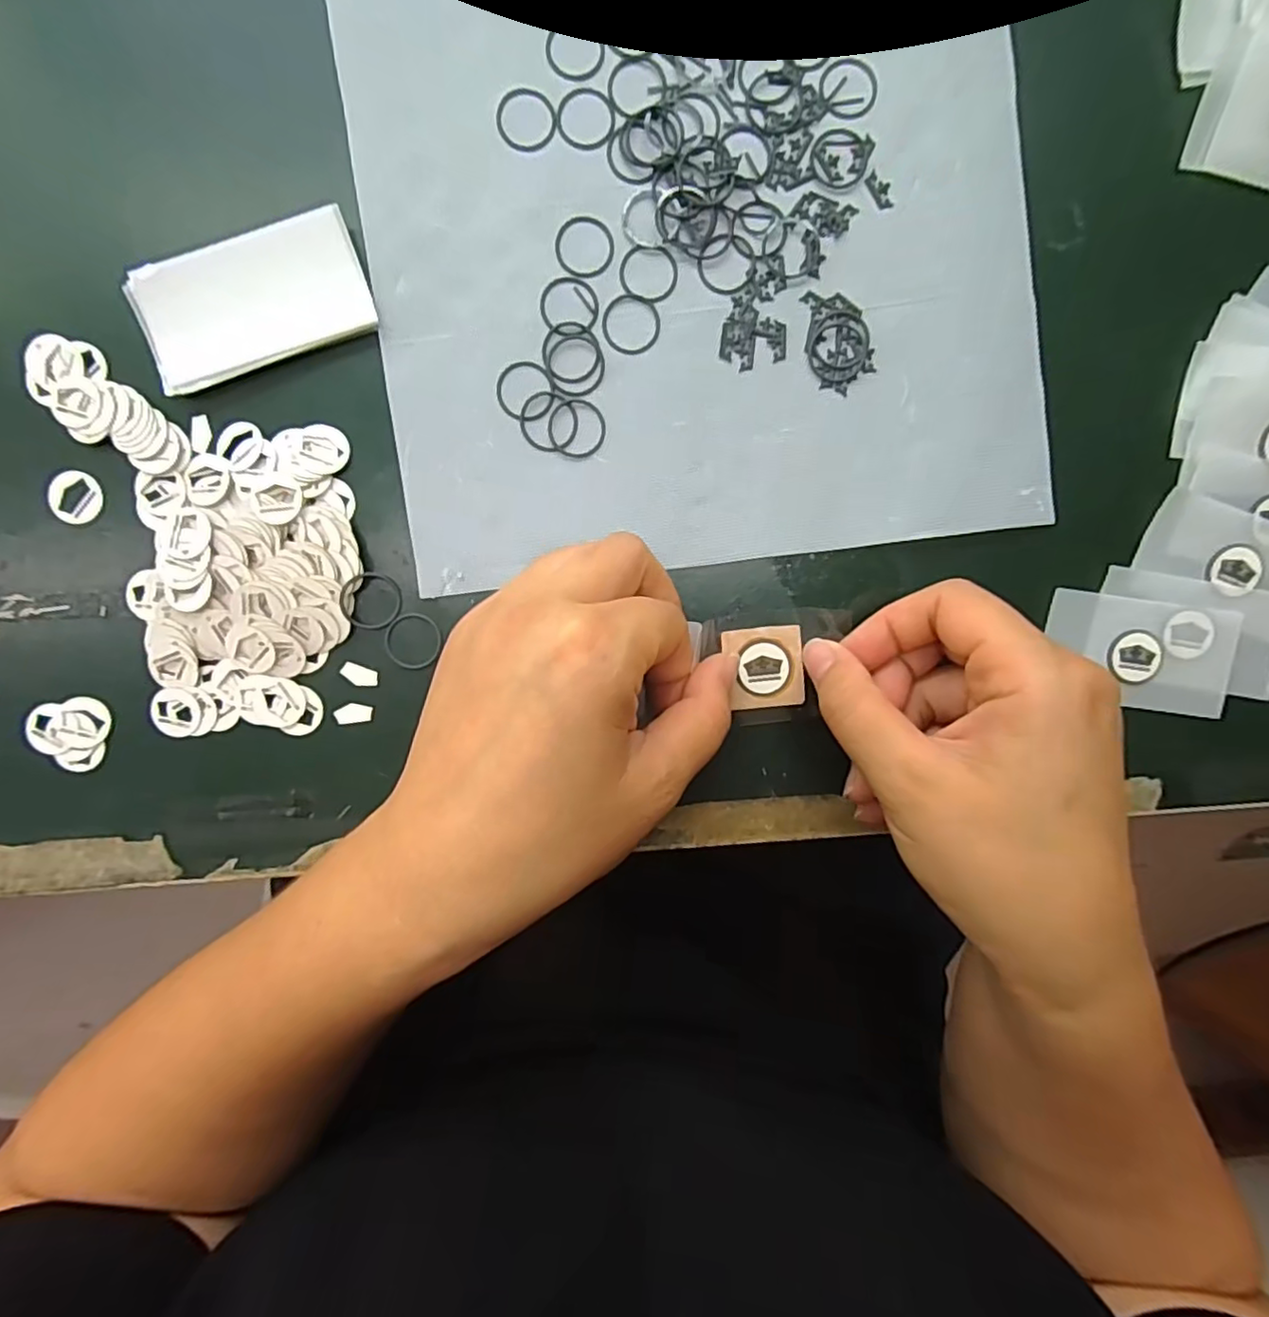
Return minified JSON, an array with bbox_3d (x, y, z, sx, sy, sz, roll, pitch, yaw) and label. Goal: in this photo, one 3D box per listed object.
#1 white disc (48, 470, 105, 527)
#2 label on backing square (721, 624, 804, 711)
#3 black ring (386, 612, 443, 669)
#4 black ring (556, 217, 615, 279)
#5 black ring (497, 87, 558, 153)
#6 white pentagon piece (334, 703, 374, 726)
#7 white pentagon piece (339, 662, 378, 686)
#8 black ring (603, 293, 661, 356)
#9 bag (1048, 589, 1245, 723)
[{"bbox_3d":[-0.198,-0.057,0.220,0.015,0.006,0.018,15,93,-2],"label":"white disc"},{"bbox_3d":[0.048,0.004,0.226,0.028,0.004,0.029,-6,93,-1],"label":"label on backing square"},{"bbox_3d":[-0.081,-0.006,0.227,0.019,0.004,0.020,0,93,-1],"label":"black ring"},{"bbox_3d":[-0.018,-0.146,0.220,0.021,0.004,0.020,0,93,-1],"label":"black ring"},{"bbox_3d":[-0.038,-0.189,0.216,0.021,0.004,0.022,0,93,-1],"label":"black ring"},{"bbox_3d":[-0.103,0.020,0.228,0.014,0.004,0.008,-7,93,-1],"label":"white pentagon piece"},{"bbox_3d":[-0.101,0.007,0.228,0.013,0.004,0.007,20,93,-2],"label":"white pentagon piece"},{"bbox_3d":[-0.001,-0.119,0.223,0.021,0.004,0.021,0,93,-3],"label":"black ring"},{"bbox_3d":[0.191,-0.002,0.233,0.070,0.004,0.041,7,93,-2],"label":"bag"}]

